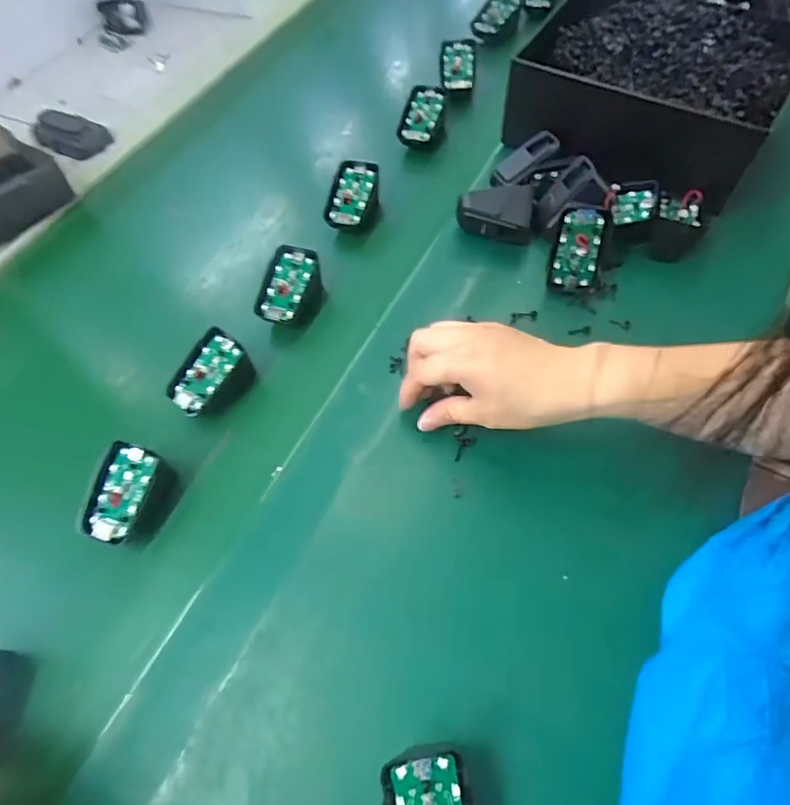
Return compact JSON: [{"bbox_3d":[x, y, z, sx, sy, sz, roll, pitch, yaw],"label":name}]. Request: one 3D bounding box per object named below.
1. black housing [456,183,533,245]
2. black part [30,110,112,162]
[{"bbox_3d":[0.093,-0.173,0.477,0.067,0.050,0.029,8,62,15],"label":"black housing"},{"bbox_3d":[-0.392,-0.321,0.625,0.107,0.032,0.049,19,66,20],"label":"black part"}]

